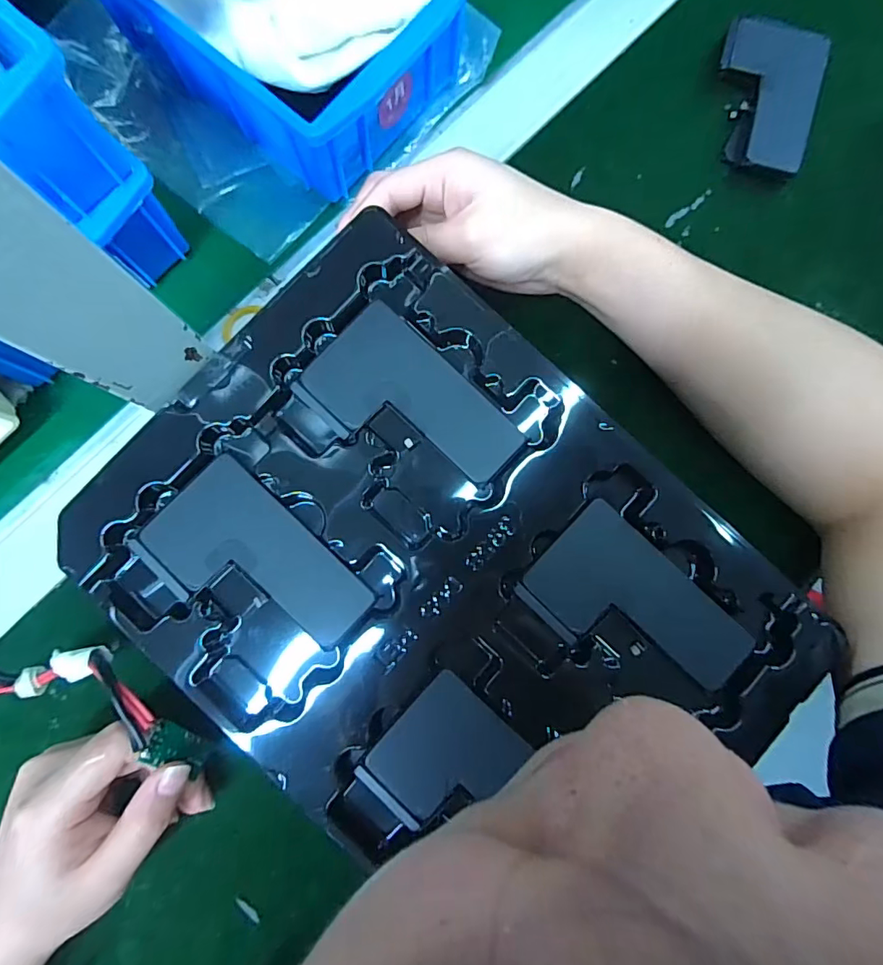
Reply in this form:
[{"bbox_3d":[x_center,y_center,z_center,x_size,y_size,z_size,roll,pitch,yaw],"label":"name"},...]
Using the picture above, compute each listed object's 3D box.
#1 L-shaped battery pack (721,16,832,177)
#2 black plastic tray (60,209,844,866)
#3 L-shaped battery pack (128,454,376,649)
[{"bbox_3d":[0.200,-0.235,0.315,0.063,0.019,0.097,15,84,3],"label":"L-shaped battery pack"},{"bbox_3d":[0.004,0.043,0.223,0.281,0.019,0.208,42,86,5],"label":"black plastic tray"},{"bbox_3d":[-0.082,0.039,0.224,0.095,0.009,0.057,42,84,4],"label":"L-shaped battery pack"}]

